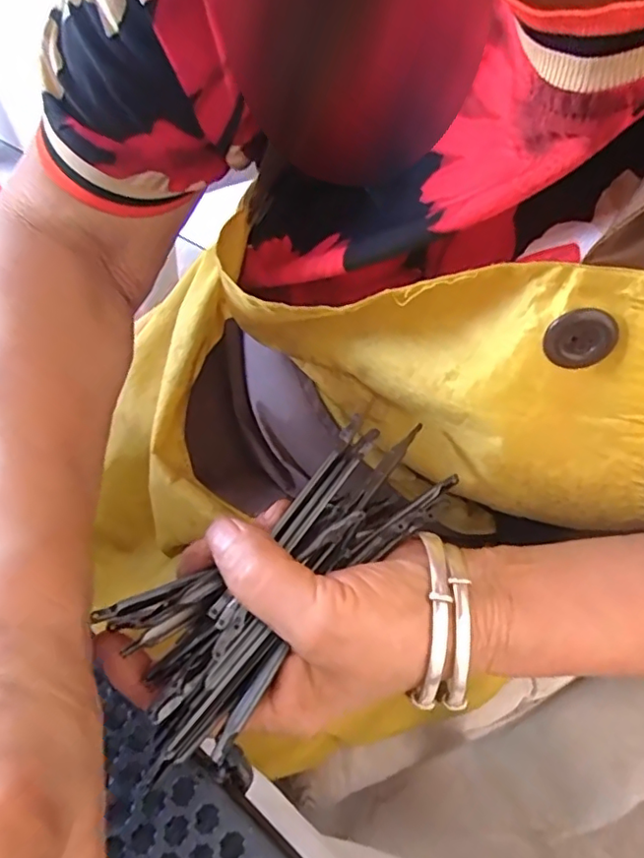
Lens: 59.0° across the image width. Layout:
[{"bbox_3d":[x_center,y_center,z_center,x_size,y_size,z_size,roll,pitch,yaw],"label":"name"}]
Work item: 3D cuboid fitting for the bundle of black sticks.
[{"bbox_3d":[-0.012,0.050,0.222,0.059,0.025,0.147,39,67,24],"label":"bundle of black sticks"}]

